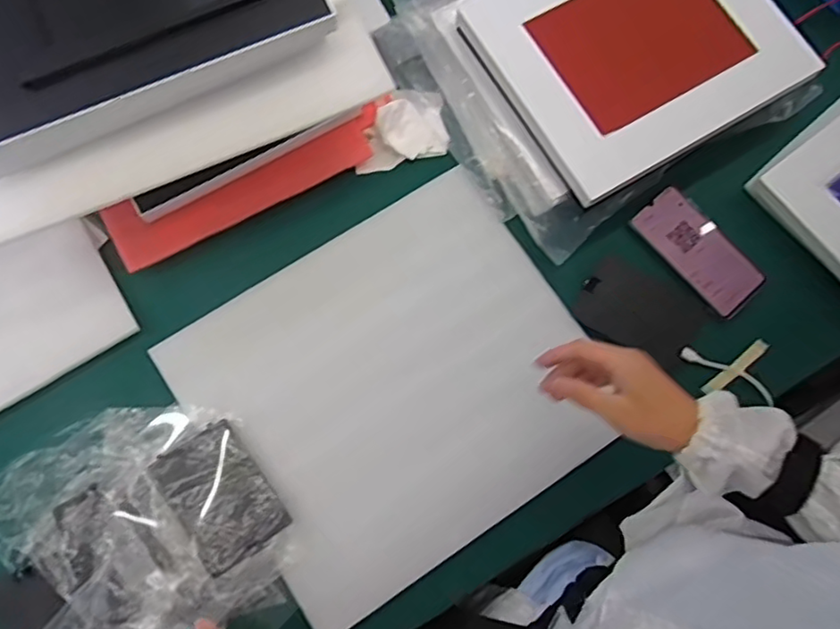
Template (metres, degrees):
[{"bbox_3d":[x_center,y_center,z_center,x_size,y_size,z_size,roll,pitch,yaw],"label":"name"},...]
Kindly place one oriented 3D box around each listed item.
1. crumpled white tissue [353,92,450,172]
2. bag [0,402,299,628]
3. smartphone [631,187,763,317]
[{"bbox_3d":[-0.023,-0.206,0.676,0.102,0.027,0.079,-12,77,-4],"label":"crumpled white tissue"},{"bbox_3d":[-0.246,0.187,0.558,0.201,0.052,0.223,-41,81,-10],"label":"bag"},{"bbox_3d":[0.302,-0.070,0.657,0.072,0.015,0.144,-41,81,-10],"label":"smartphone"}]

